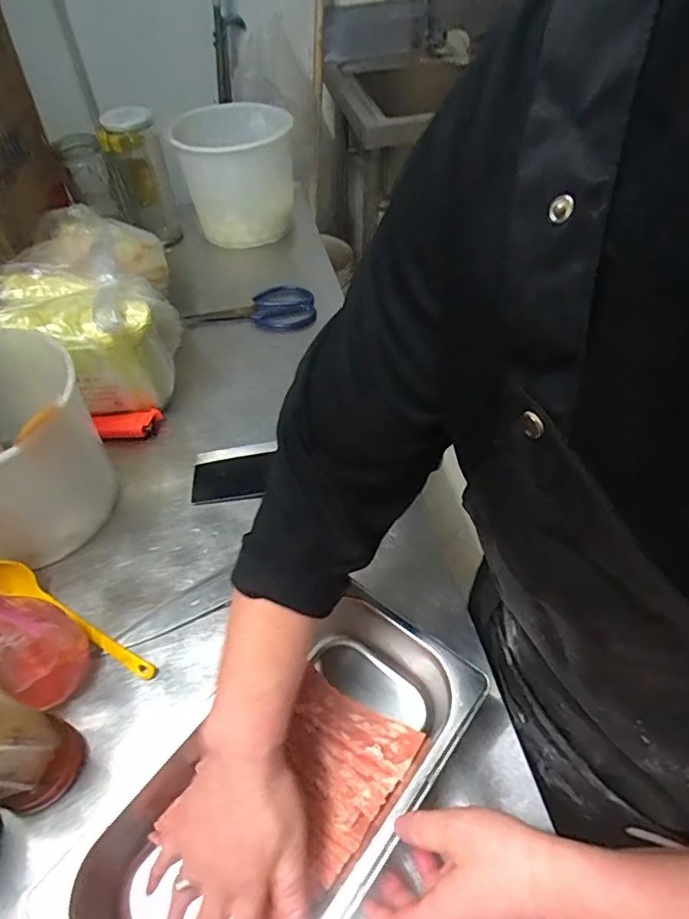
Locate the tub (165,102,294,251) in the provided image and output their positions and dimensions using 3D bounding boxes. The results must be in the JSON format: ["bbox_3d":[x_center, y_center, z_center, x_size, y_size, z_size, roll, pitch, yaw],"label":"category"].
[{"bbox_3d":[-0.204,-0.513,0.996,0.198,0.198,0.199,-2,50,2],"label":"tub"}]

